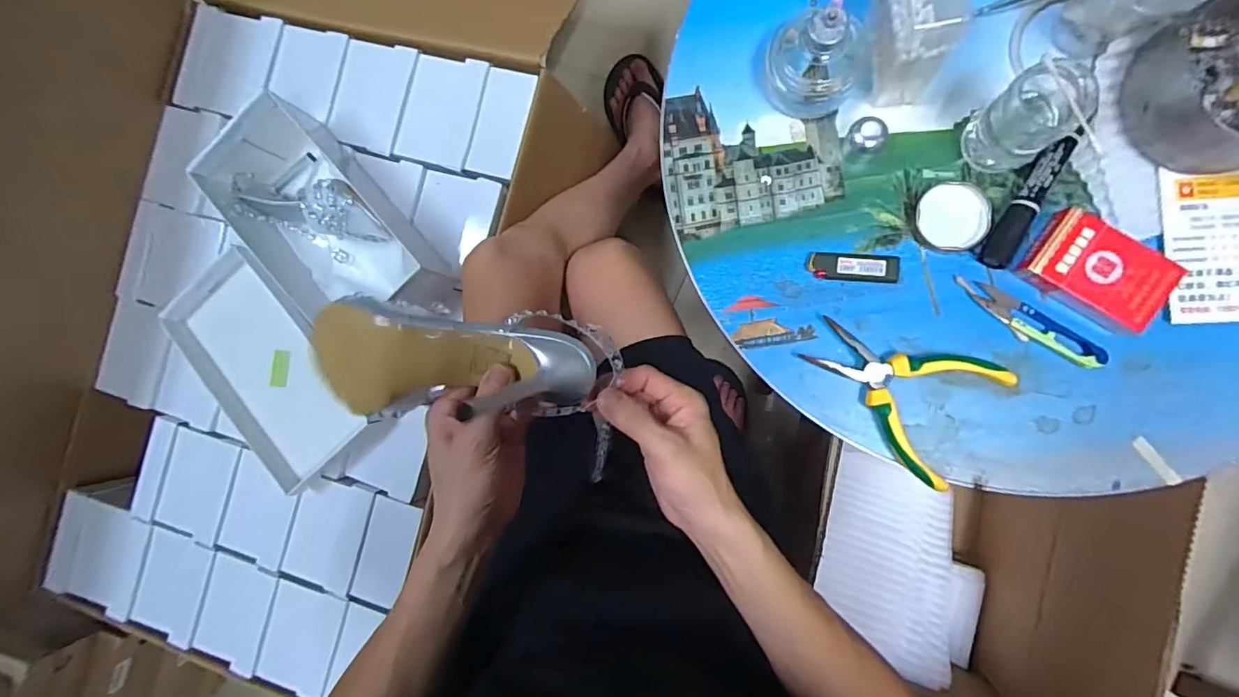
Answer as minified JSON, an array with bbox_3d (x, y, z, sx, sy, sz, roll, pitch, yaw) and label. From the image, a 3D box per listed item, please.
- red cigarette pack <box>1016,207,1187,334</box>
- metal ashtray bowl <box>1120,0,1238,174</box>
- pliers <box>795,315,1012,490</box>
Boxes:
[{"bbox_3d":[0.353,-0.058,0.398,0.089,0.025,0.058,34,94,8],"label":"red cigarette pack"},{"bbox_3d":[0.430,-0.190,0.373,0.117,0.052,0.120,0,89,8],"label":"metal ashtray bowl"},{"bbox_3d":[0.218,0.026,0.419,0.137,0.022,0.102,36,94,8],"label":"pliers"}]

